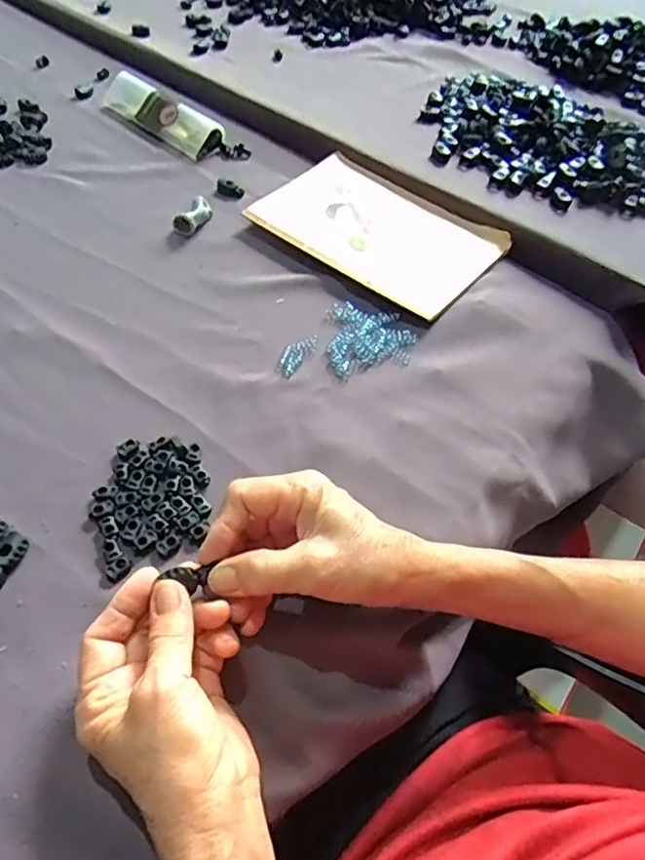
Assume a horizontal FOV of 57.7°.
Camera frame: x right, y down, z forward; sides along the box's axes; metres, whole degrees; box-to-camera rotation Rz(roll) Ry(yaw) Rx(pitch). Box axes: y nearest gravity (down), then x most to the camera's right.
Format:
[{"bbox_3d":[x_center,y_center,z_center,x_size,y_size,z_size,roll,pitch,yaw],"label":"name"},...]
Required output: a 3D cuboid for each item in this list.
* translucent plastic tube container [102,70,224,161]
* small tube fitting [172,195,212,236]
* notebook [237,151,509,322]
[{"bbox_3d":[-0.180,-0.343,0.633,0.159,0.027,0.042,35,59,20],"label":"translucent plastic tube container"},{"bbox_3d":[-0.119,-0.195,0.534,0.024,0.019,0.041,16,55,7],"label":"small tube fitting"},{"bbox_3d":[0.050,-0.187,0.544,0.209,0.014,0.136,31,58,18],"label":"notebook"}]

